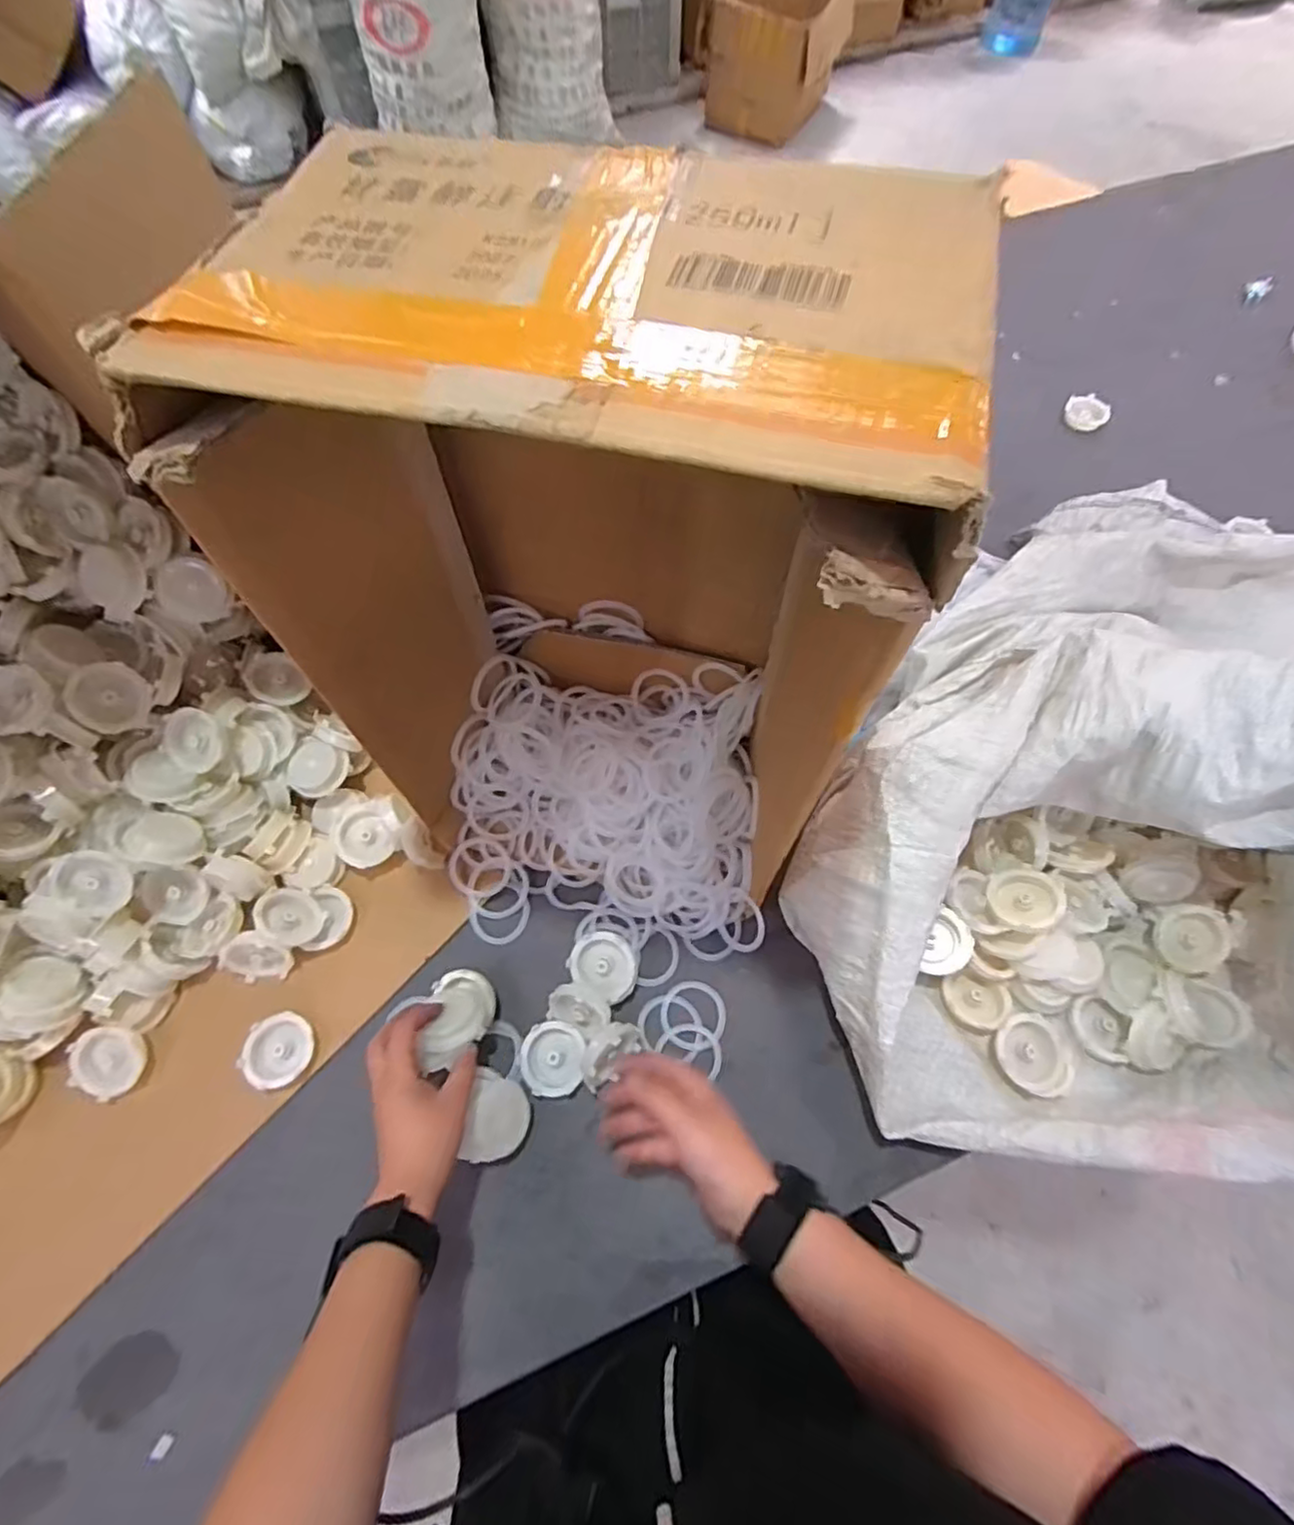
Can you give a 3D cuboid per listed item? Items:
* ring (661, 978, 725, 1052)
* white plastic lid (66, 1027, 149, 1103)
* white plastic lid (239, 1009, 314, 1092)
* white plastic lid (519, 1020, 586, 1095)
[{"bbox_3d":[0.041,0.224,0.573,0.056,0.009,0.059,0,64,0],"label":"ring"},{"bbox_3d":[-0.454,0.251,0.542,0.053,0.006,0.056,3,79,-17],"label":"white plastic lid"},{"bbox_3d":[-0.320,0.248,0.560,0.056,0.015,0.058,0,64,0],"label":"white plastic lid"},{"bbox_3d":[-0.080,0.253,0.553,0.054,0.011,0.056,0,64,0],"label":"white plastic lid"}]

